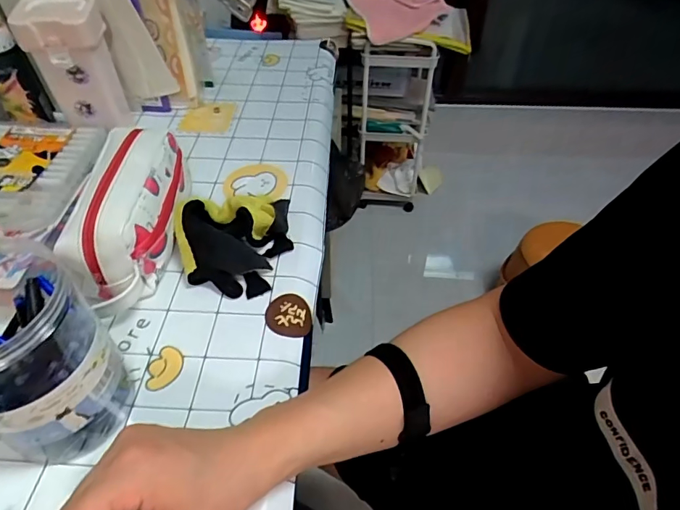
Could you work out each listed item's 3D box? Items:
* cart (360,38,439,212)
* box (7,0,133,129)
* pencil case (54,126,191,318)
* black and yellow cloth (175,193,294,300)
[{"bbox_3d":[0.178,-0.457,1.525,0.230,0.540,0.314,7,52,9],"label":"cart"},{"bbox_3d":[-0.311,-0.224,0.560,0.089,0.154,0.084,-25,54,-16],"label":"box"},{"bbox_3d":[-0.210,-0.040,0.471,0.081,0.096,0.204,-2,48,-3],"label":"pencil case"},{"bbox_3d":[-0.109,-0.019,0.489,0.119,0.043,0.132,-10,49,-10],"label":"black and yellow cloth"}]

